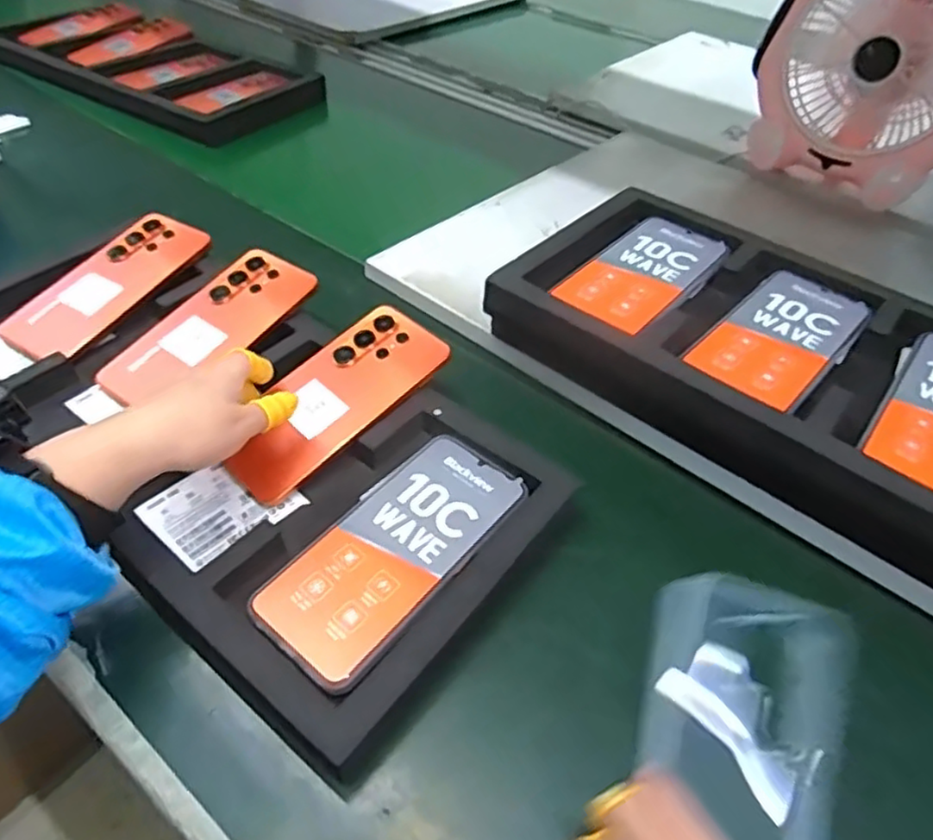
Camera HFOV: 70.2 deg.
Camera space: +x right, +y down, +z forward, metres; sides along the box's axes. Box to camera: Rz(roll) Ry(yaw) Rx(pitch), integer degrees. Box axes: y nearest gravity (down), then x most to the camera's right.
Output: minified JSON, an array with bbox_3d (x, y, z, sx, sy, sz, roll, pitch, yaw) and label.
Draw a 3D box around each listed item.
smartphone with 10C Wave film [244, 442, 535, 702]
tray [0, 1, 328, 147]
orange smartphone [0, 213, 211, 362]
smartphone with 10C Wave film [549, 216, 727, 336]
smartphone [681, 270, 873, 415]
[{"bbox_3d":[-0.043,0.076,0.401,0.081,0.005,0.171,31,55,25],"label":"smartphone with 10C Wave film"},{"bbox_3d":[-0.457,-0.510,0.946,0.489,0.039,0.225,24,48,17],"label":"tray"},{"bbox_3d":[-0.299,-0.114,0.556,0.081,0.009,0.170,30,62,21],"label":"orange smartphone"},{"bbox_3d":[0.143,-0.119,0.529,0.077,0.009,0.156,34,52,25],"label":"smartphone with 10C Wave film"},{"bbox_3d":[0.230,-0.062,0.481,0.077,0.006,0.154,36,53,26],"label":"smartphone"}]

